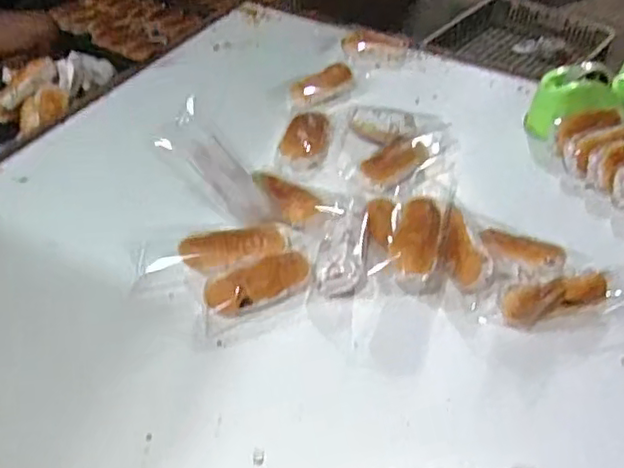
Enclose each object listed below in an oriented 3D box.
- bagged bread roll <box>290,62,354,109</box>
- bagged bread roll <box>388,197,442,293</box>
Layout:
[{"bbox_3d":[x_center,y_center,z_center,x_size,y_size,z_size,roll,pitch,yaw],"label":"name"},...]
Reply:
[{"bbox_3d":[0.014,-0.291,1.233,0.139,0.036,0.070,-27,50,-27],"label":"bagged bread roll"},{"bbox_3d":[0.142,0.011,0.880,0.071,0.057,0.137,-2,48,21],"label":"bagged bread roll"}]

